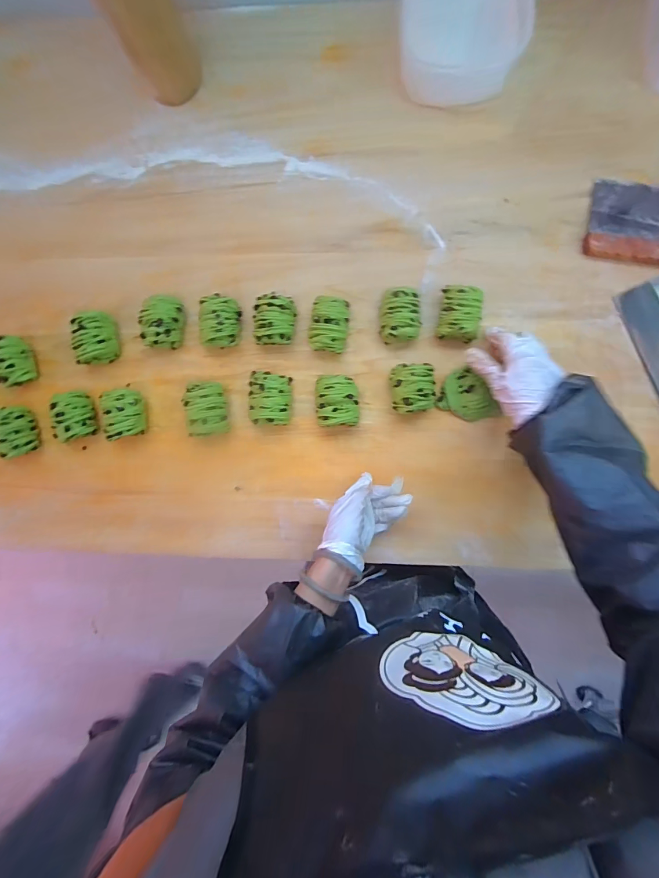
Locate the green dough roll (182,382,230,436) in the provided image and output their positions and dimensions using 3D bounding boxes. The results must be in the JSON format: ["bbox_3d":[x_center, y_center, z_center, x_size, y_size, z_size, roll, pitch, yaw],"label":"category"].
[{"bbox_3d":[-0.176,-0.042,0.544,0.060,0.038,0.076,-8,90,5],"label":"green dough roll"}]

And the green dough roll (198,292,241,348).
[{"bbox_3d":[-0.155,-0.165,0.541,0.058,0.047,0.071,2,91,5],"label":"green dough roll"}]

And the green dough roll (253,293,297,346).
[{"bbox_3d":[-0.076,-0.165,0.530,0.053,0.035,0.064,1,91,5],"label":"green dough roll"}]

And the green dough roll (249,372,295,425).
[{"bbox_3d":[-0.084,-0.056,0.537,0.063,0.045,0.073,2,91,5],"label":"green dough roll"}]

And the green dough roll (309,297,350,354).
[{"bbox_3d":[0.000,-0.157,0.532,0.049,0.040,0.072,6,92,5],"label":"green dough roll"}]

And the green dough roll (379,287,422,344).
[{"bbox_3d":[0.097,-0.168,0.524,0.054,0.043,0.068,2,91,5],"label":"green dough roll"}]

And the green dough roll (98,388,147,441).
[{"bbox_3d":[-0.296,-0.036,0.550,0.060,0.047,0.071,-17,90,5],"label":"green dough roll"}]

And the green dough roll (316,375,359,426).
[{"bbox_3d":[0.012,-0.053,0.531,0.057,0.045,0.069,-1,91,5],"label":"green dough roll"}]

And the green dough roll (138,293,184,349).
[{"bbox_3d":[-0.240,-0.166,0.550,0.058,0.046,0.070,0,91,5],"label":"green dough roll"}]

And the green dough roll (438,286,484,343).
[{"bbox_3d":[0.176,-0.168,0.518,0.056,0.045,0.072,6,91,5],"label":"green dough roll"}]

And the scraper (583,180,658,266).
[{"bbox_3d":[0.423,-0.286,0.510,0.143,0.024,0.109,12,92,4],"label":"scraper"}]

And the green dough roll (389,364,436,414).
[{"bbox_3d":[0.114,-0.068,0.521,0.061,0.045,0.064,0,91,5],"label":"green dough roll"}]

